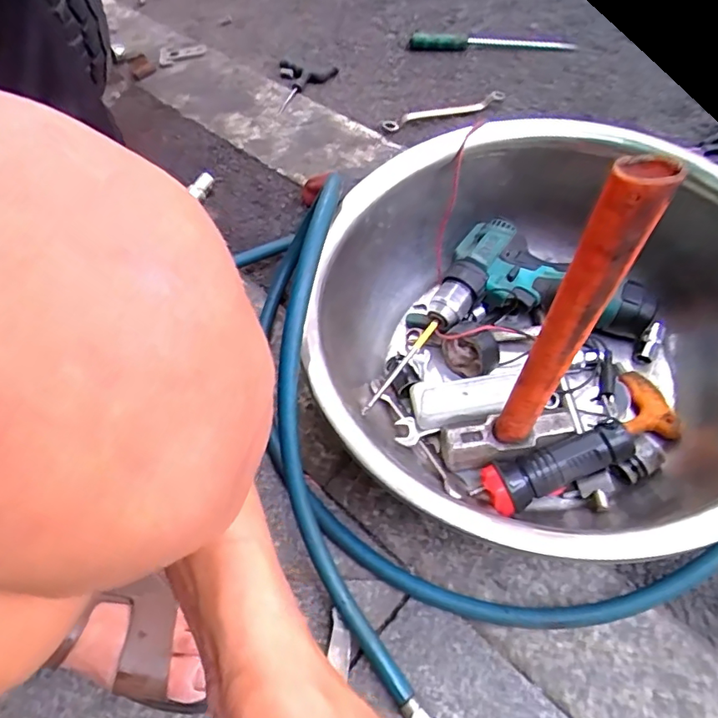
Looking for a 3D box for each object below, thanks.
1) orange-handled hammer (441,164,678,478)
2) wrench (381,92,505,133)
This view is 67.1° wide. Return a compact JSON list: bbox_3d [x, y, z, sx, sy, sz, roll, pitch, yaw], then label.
[{"bbox_3d":[0.126,0.000,0.383,0.111,0.313,0.034,-12,57,-4],"label":"orange-handled hammer"},{"bbox_3d":[0.134,-0.375,0.814,0.202,0.013,0.028,-19,58,-8],"label":"wrench"}]

